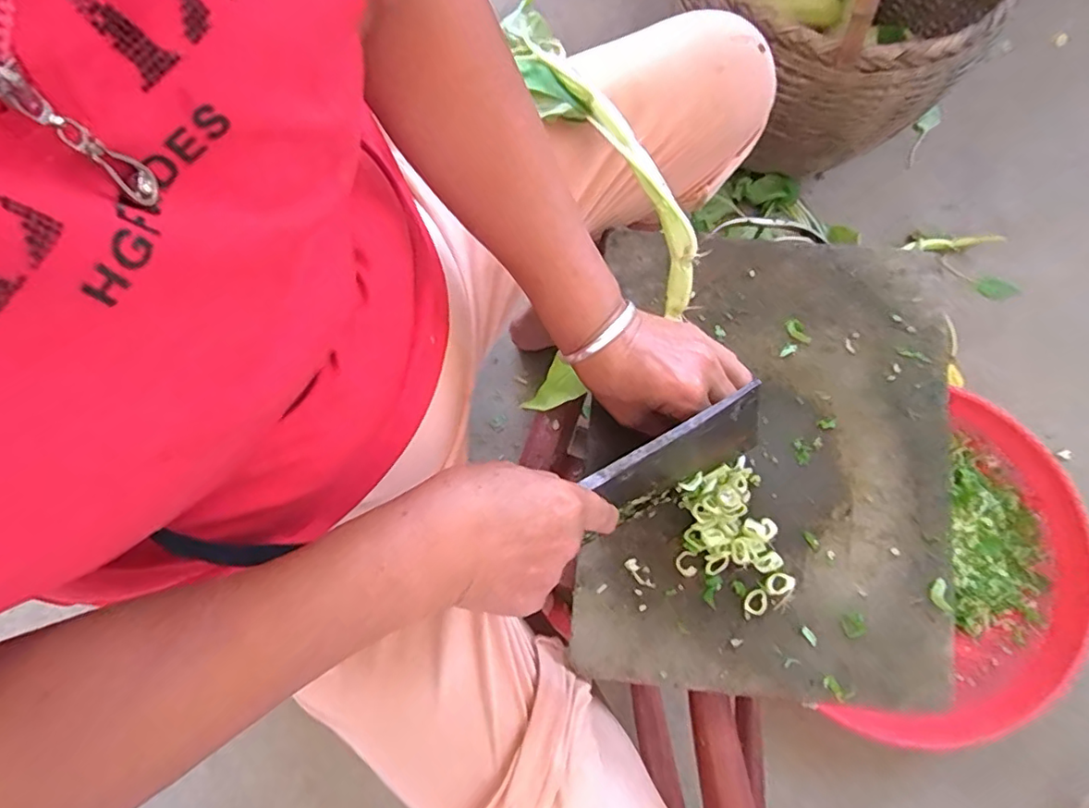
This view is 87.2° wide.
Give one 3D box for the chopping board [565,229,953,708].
[{"bbox_3d":[0.172,0.036,0.445,0.276,0.018,0.350,6,77,1],"label":"chopping board"}]

